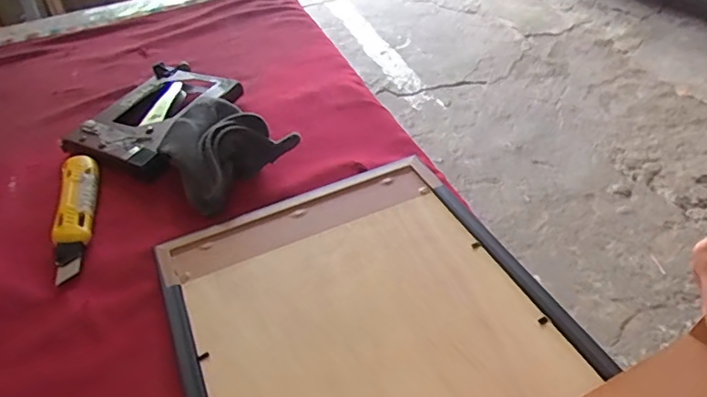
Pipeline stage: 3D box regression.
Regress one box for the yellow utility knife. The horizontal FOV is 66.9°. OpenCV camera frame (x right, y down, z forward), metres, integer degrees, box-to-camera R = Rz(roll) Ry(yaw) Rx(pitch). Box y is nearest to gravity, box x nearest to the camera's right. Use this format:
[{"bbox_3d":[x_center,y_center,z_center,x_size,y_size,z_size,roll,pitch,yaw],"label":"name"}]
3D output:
[{"bbox_3d":[-0.245,0.008,0.473,0.032,0.011,0.155,-13,43,-9],"label":"yellow utility knife"}]

